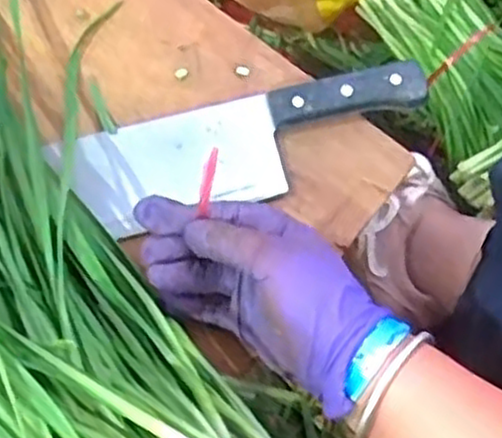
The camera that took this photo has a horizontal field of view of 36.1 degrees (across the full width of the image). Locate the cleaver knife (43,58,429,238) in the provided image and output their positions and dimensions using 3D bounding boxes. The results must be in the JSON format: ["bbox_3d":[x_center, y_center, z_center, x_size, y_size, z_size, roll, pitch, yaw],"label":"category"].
[{"bbox_3d":[-0.002,-0.048,0.484,0.232,0.016,0.069,-15,72,-6],"label":"cleaver knife"}]

